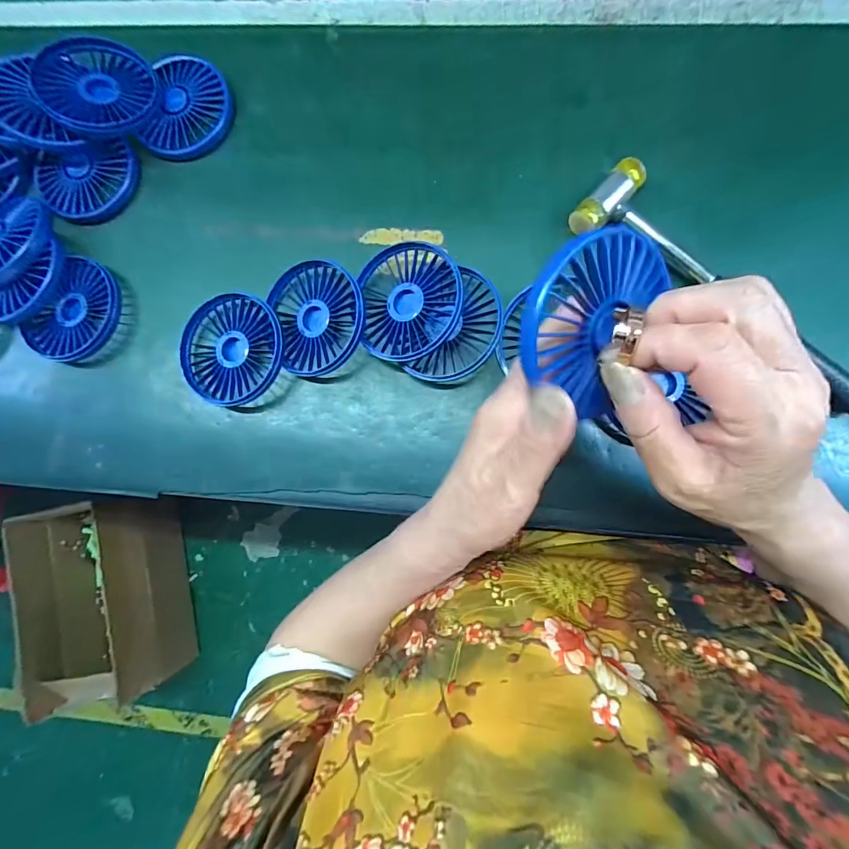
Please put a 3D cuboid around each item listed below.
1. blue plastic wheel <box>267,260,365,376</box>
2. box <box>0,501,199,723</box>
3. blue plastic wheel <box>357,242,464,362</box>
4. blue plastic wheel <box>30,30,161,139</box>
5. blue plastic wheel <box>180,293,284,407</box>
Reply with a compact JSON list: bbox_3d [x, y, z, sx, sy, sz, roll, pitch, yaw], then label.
[{"bbox_3d":[-0.084,-0.083,0.327,0.075,0.013,0.084,-14,84,13],"label":"blue plastic wheel"},{"bbox_3d":[-0.693,0.372,0.951,0.236,0.263,0.394,-15,83,2],"label":"box"},{"bbox_3d":[-0.010,-0.092,0.317,0.082,0.019,0.086,-1,88,22],"label":"blue plastic wheel"},{"bbox_3d":[-0.269,-0.283,0.344,0.083,0.012,0.089,-21,87,-20],"label":"blue plastic wheel"},{"bbox_3d":[-0.151,-0.059,0.332,0.084,0.022,0.085,-1,84,6],"label":"blue plastic wheel"}]

